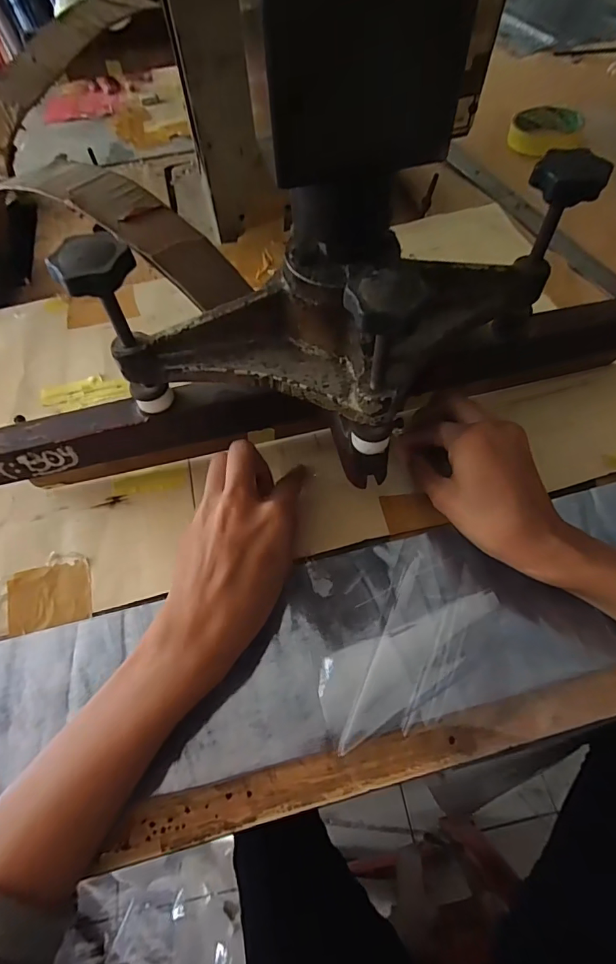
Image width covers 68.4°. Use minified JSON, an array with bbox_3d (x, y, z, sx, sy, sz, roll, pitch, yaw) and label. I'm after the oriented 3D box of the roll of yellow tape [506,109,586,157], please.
[{"bbox_3d":[0.296,-0.437,0.567,0.082,0.019,0.094,15,62,12],"label":"roll of yellow tape"}]

